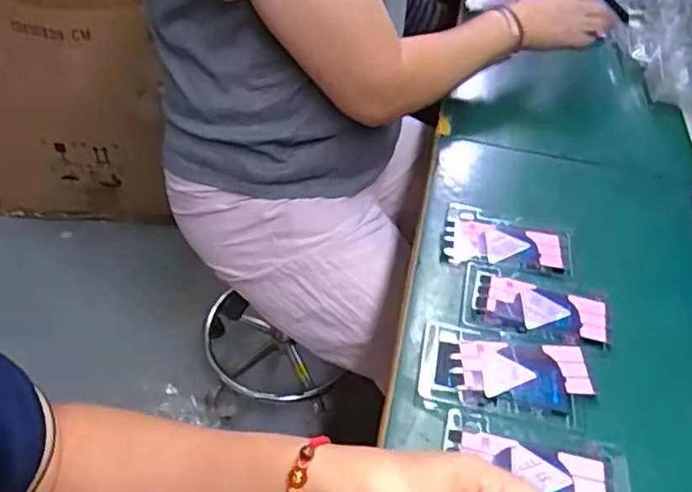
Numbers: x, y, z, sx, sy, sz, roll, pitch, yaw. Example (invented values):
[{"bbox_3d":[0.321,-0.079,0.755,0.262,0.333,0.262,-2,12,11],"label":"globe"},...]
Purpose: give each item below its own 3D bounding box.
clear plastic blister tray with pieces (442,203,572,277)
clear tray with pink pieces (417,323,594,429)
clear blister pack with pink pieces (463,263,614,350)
[{"bbox_3d":[0.152,-0.005,0.592,0.116,0.006,0.070,14,45,5],"label":"clear plastic blister tray with pieces"},{"bbox_3d":[0.123,0.098,0.486,0.128,0.008,0.075,12,44,2],"label":"clear tray with pink pieces"},{"bbox_3d":[0.163,0.052,0.536,0.122,0.004,0.071,13,45,4],"label":"clear blister pack with pink pieces"}]

